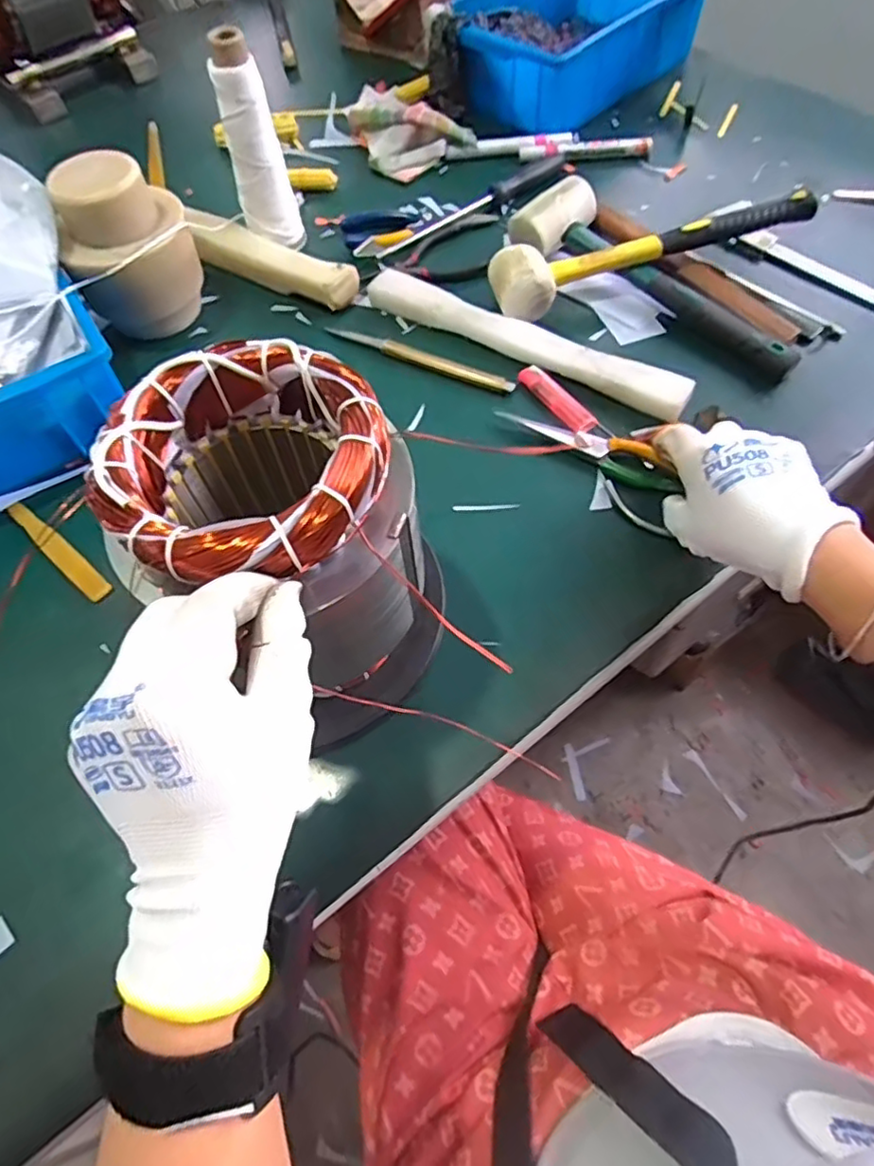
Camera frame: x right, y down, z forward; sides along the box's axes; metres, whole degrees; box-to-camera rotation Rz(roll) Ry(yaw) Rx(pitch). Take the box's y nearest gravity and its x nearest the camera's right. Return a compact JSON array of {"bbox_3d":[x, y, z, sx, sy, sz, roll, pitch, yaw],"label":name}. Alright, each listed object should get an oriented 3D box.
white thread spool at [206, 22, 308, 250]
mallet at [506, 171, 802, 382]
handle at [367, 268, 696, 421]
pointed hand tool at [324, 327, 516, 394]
[{"bbox_3d":[-0.164,-0.388,0.574,0.053,0.159,0.040,-15,60,-5],"label":"white thread spool"},{"bbox_3d":[0.182,-0.259,0.555,0.078,0.057,0.278,-36,64,-16],"label":"mallet"},{"bbox_3d":[0.070,-0.208,0.542,0.294,0.031,0.030,29,66,18],"label":"handle"},{"bbox_3d":[-0.019,-0.195,0.546,0.180,0.011,0.013,24,64,16],"label":"pointed hand tool"}]

